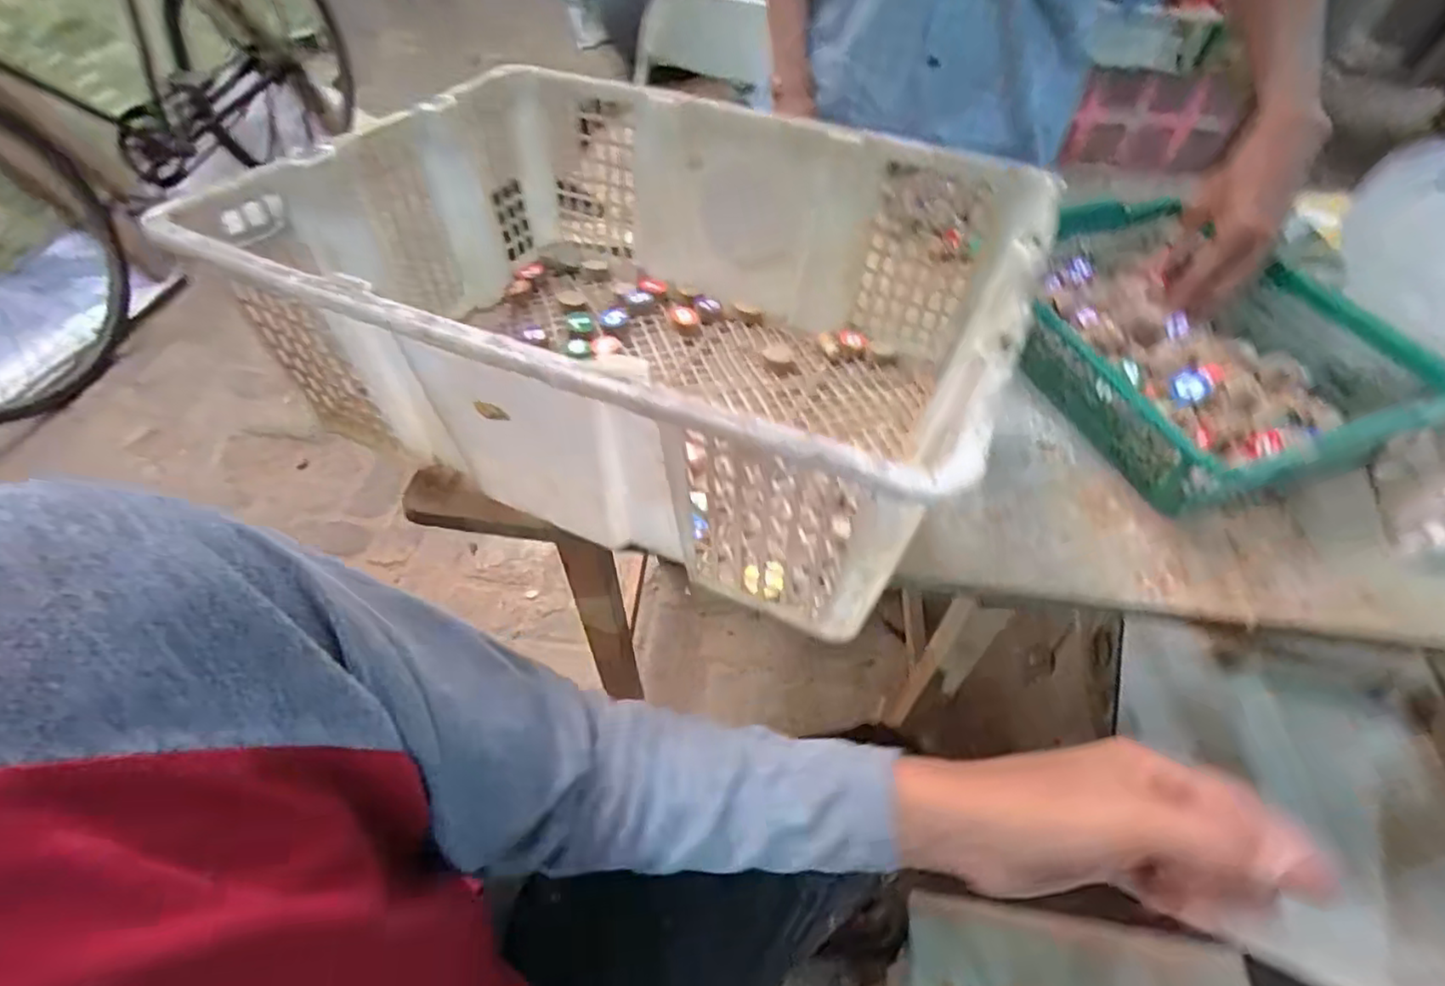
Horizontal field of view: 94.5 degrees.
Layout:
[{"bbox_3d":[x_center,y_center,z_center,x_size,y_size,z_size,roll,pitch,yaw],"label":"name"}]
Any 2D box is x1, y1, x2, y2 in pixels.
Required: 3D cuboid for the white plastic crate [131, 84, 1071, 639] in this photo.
[{"bbox_3d":[-0.050,-0.139,0.484,0.476,0.185,0.359,20,54,15],"label":"white plastic crate"}]

